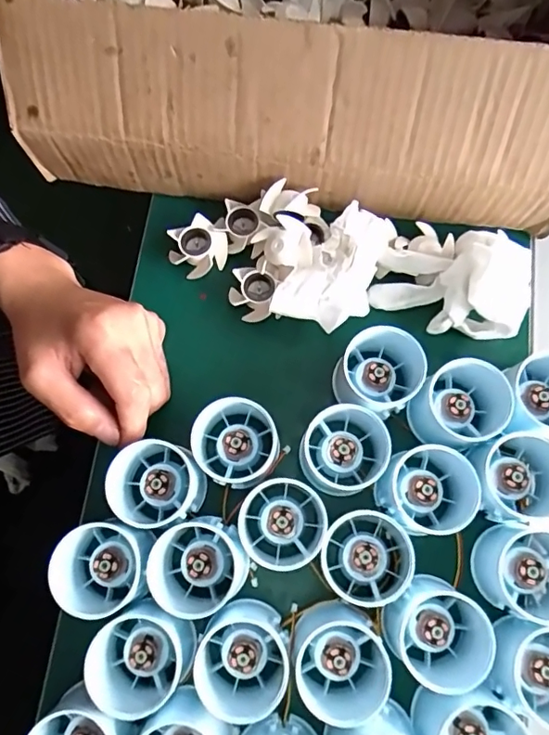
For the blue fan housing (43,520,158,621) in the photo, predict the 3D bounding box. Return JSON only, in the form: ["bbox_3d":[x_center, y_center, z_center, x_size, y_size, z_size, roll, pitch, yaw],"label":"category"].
[{"bbox_3d":[-0.103,0.122,0.319,0.050,0.045,0.051,0,75,0],"label":"blue fan housing"}]

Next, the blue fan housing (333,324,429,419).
[{"bbox_3d":[0.068,0.005,0.350,0.062,0.049,0.055,-42,79,-10],"label":"blue fan housing"}]

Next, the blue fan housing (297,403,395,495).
[{"bbox_3d":[0.051,0.050,0.344,0.055,0.053,0.047,-18,76,-5],"label":"blue fan housing"}]

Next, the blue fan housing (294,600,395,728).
[{"bbox_3d":[0.040,0.173,0.304,0.054,0.042,0.061,-28,77,-7],"label":"blue fan housing"}]

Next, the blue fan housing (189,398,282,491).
[{"bbox_3d":[-0.025,0.049,0.342,0.052,0.058,0.054,0,75,0],"label":"blue fan housing"}]

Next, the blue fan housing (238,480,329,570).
[{"bbox_3d":[0.004,0.096,0.328,0.051,0.050,0.056,0,75,0],"label":"blue fan housing"}]

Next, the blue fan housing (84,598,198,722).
[{"bbox_3d":[-0.079,0.171,0.305,0.053,0.042,0.049,0,75,0],"label":"blue fan housing"}]

